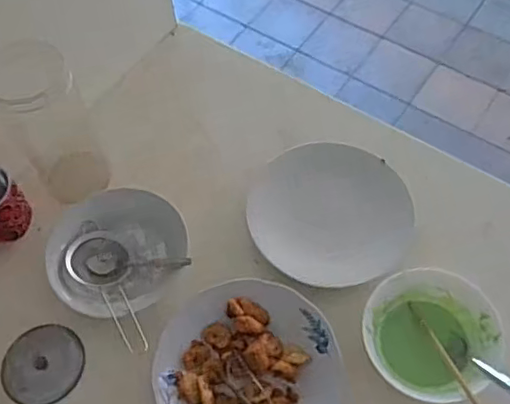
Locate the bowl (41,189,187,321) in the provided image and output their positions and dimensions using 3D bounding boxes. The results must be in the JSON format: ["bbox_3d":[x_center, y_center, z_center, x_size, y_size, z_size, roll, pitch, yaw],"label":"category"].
[{"bbox_3d":[-0.161,0.059,0.704,0.161,0.046,0.137,-36,65,-17],"label":"bowl"}]

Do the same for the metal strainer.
[{"bbox_3d":[-0.162,0.095,0.677,0.065,0.032,0.167,-32,64,-15],"label":"metal strainer"}]

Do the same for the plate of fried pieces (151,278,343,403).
[{"bbox_3d":[-0.009,0.183,0.646,0.200,0.058,0.193,-1,60,1],"label":"plate of fried pieces"}]

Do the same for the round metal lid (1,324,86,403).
[{"bbox_3d":[-0.239,0.184,0.667,0.086,0.023,0.088,-1,60,1],"label":"round metal lid"}]

